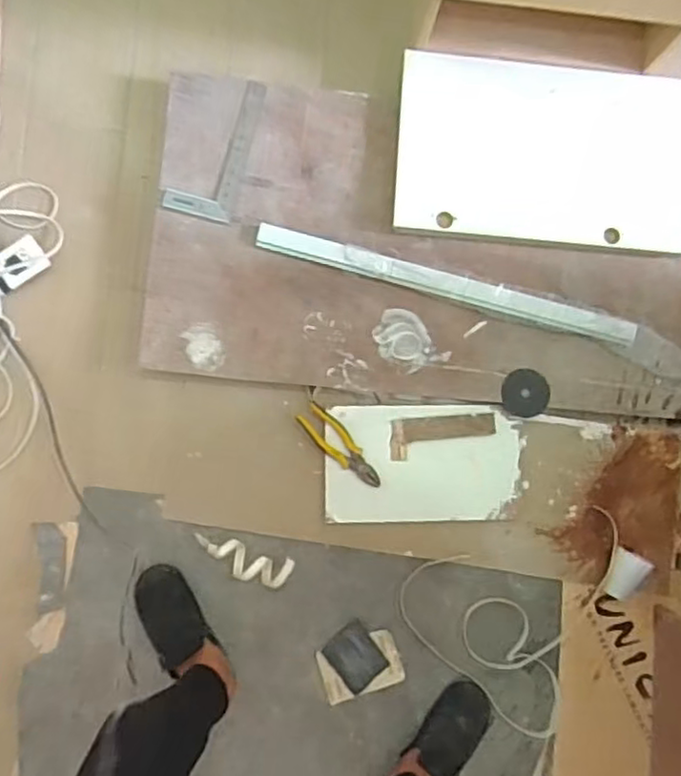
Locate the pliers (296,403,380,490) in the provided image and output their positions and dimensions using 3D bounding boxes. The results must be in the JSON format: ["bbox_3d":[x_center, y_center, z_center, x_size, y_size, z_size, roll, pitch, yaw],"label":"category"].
[{"bbox_3d":[0.001,0.122,1.334,0.059,0.009,0.204,-42,91,-3],"label":"pliers"}]

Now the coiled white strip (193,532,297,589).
[{"bbox_3d":[-0.195,0.346,1.318,0.197,0.010,0.068,18,87,-2],"label":"coiled white strip"}]

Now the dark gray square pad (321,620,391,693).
[{"bbox_3d":[0.032,0.535,1.316,0.096,0.004,0.121,-36,90,-3],"label":"dark gray square pad"}]

